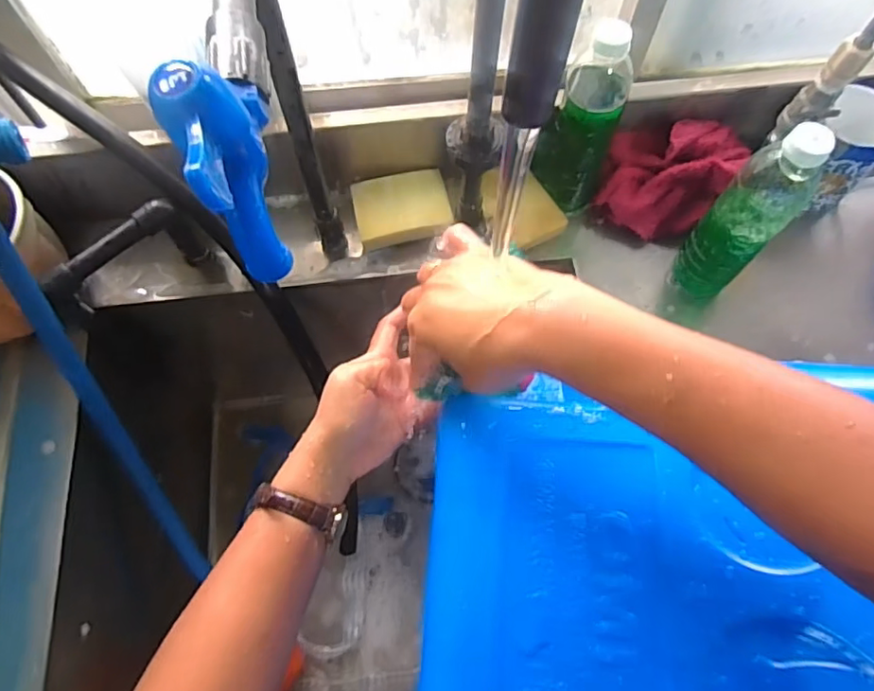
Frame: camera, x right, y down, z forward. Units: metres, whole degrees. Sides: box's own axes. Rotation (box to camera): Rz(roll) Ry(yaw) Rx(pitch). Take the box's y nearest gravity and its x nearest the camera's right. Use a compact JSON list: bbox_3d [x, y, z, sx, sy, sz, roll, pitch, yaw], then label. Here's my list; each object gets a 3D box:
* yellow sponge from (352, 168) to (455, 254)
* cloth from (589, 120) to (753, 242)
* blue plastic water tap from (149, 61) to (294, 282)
[{"bbox_3d":[-0.038,-0.154,0.634,0.102,0.024,0.079,-10,68,-5],"label":"yellow sponge"},{"bbox_3d":[0.246,-0.183,0.619,0.127,0.071,0.122,26,69,10],"label":"cloth"},{"bbox_3d":[-0.081,-0.076,0.231,0.034,0.075,0.070,-20,69,-9],"label":"blue plastic water tap"}]

